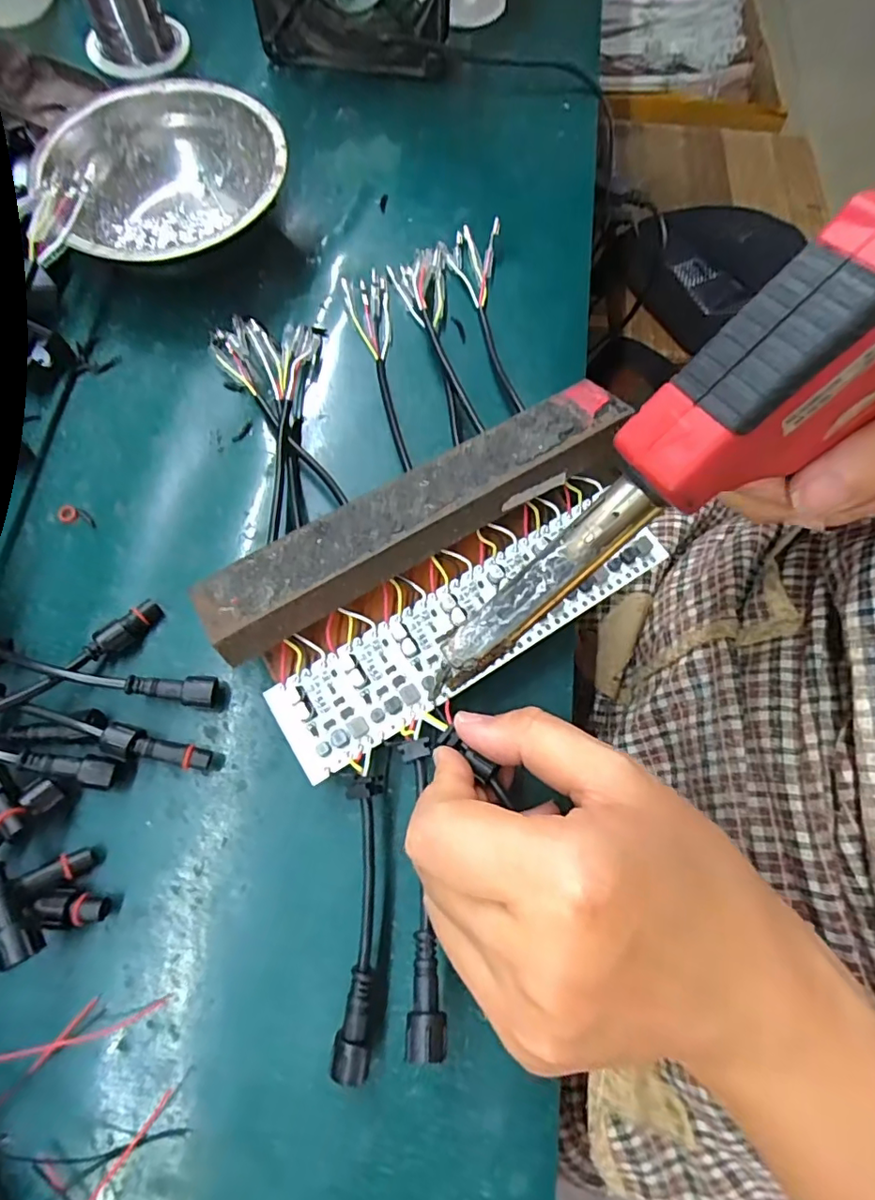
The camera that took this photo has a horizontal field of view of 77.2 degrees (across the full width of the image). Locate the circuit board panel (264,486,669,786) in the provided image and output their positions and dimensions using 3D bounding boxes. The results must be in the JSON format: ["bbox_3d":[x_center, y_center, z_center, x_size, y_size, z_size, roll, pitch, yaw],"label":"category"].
[{"bbox_3d":[0.015,0.009,0.226,0.170,0.005,0.040,-31,75,-11],"label":"circuit board panel"}]

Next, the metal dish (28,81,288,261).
[{"bbox_3d":[-0.144,-0.222,0.299,0.118,0.040,0.116,1,71,-2],"label":"metal dish"}]

